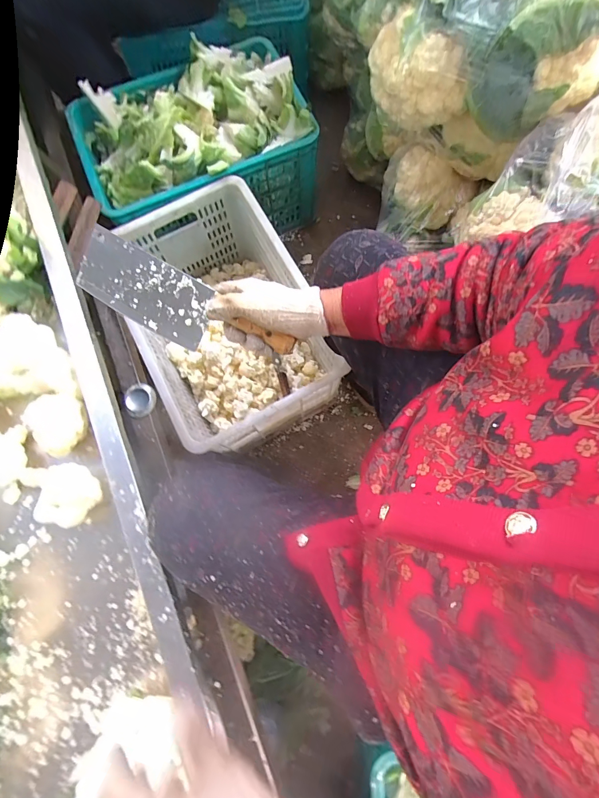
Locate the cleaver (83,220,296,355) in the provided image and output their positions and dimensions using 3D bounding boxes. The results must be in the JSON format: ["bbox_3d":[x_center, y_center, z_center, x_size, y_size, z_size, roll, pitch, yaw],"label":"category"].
[{"bbox_3d":[-0.153,-0.114,0.469,0.288,0.017,0.089,29,107,-3],"label":"cleaver"}]

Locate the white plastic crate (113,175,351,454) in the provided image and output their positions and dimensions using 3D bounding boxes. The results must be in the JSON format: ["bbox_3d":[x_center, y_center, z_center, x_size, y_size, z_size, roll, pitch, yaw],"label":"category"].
[{"bbox_3d":[-0.167,-0.176,0.834,0.345,0.246,0.526,-27,78,-5],"label":"white plastic crate"}]

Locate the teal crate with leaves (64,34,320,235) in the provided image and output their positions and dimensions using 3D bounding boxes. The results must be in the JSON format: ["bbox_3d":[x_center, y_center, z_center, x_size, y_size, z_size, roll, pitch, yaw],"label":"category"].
[{"bbox_3d":[-0.253,-0.621,0.915,0.516,0.294,0.369,-22,77,-4],"label":"teal crate with leaves"}]

